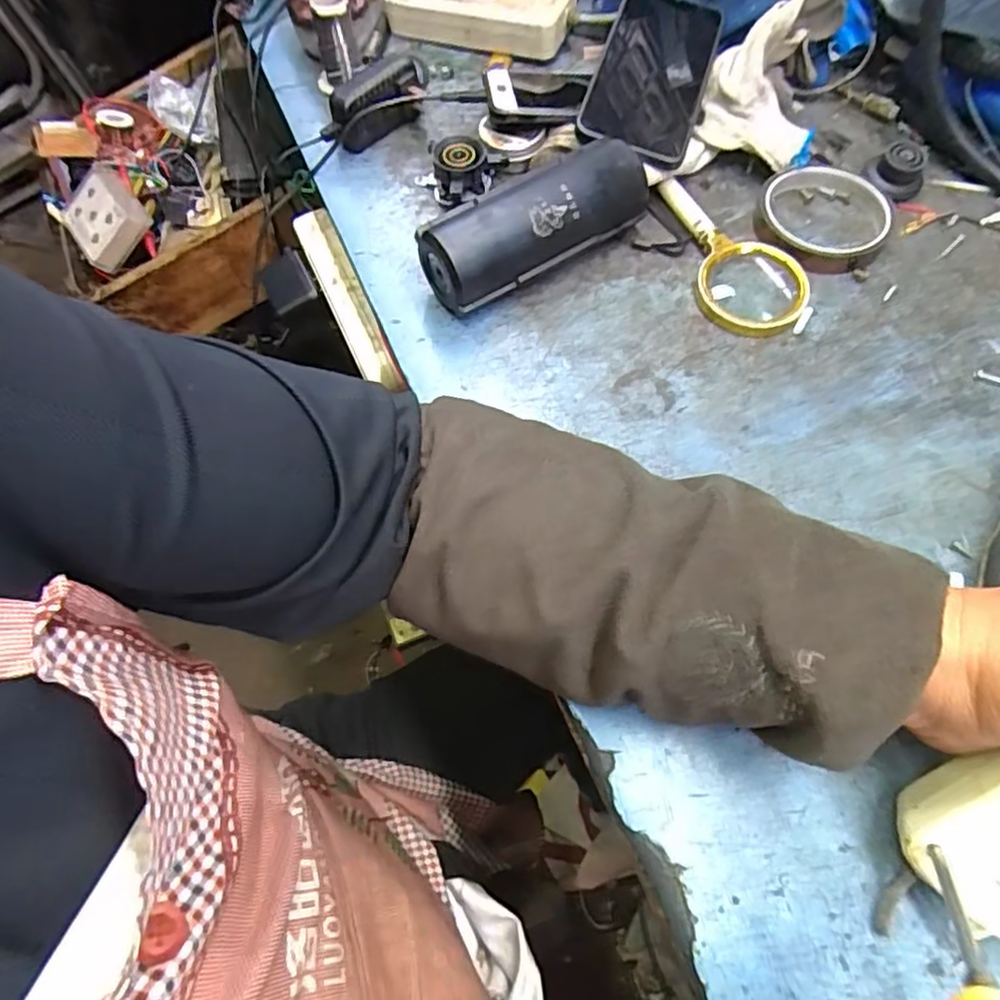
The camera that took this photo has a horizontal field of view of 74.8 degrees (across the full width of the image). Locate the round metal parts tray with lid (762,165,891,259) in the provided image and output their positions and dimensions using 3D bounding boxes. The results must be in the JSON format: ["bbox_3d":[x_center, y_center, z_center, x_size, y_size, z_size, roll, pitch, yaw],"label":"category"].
[{"bbox_3d":[0.222,-0.199,0.448,0.081,0.016,0.078,-1,64,1],"label":"round metal parts tray with lid"}]

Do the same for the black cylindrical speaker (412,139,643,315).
[{"bbox_3d":[0.024,-0.175,0.421,0.150,0.055,0.047,-30,67,-13],"label":"black cylindrical speaker"}]

